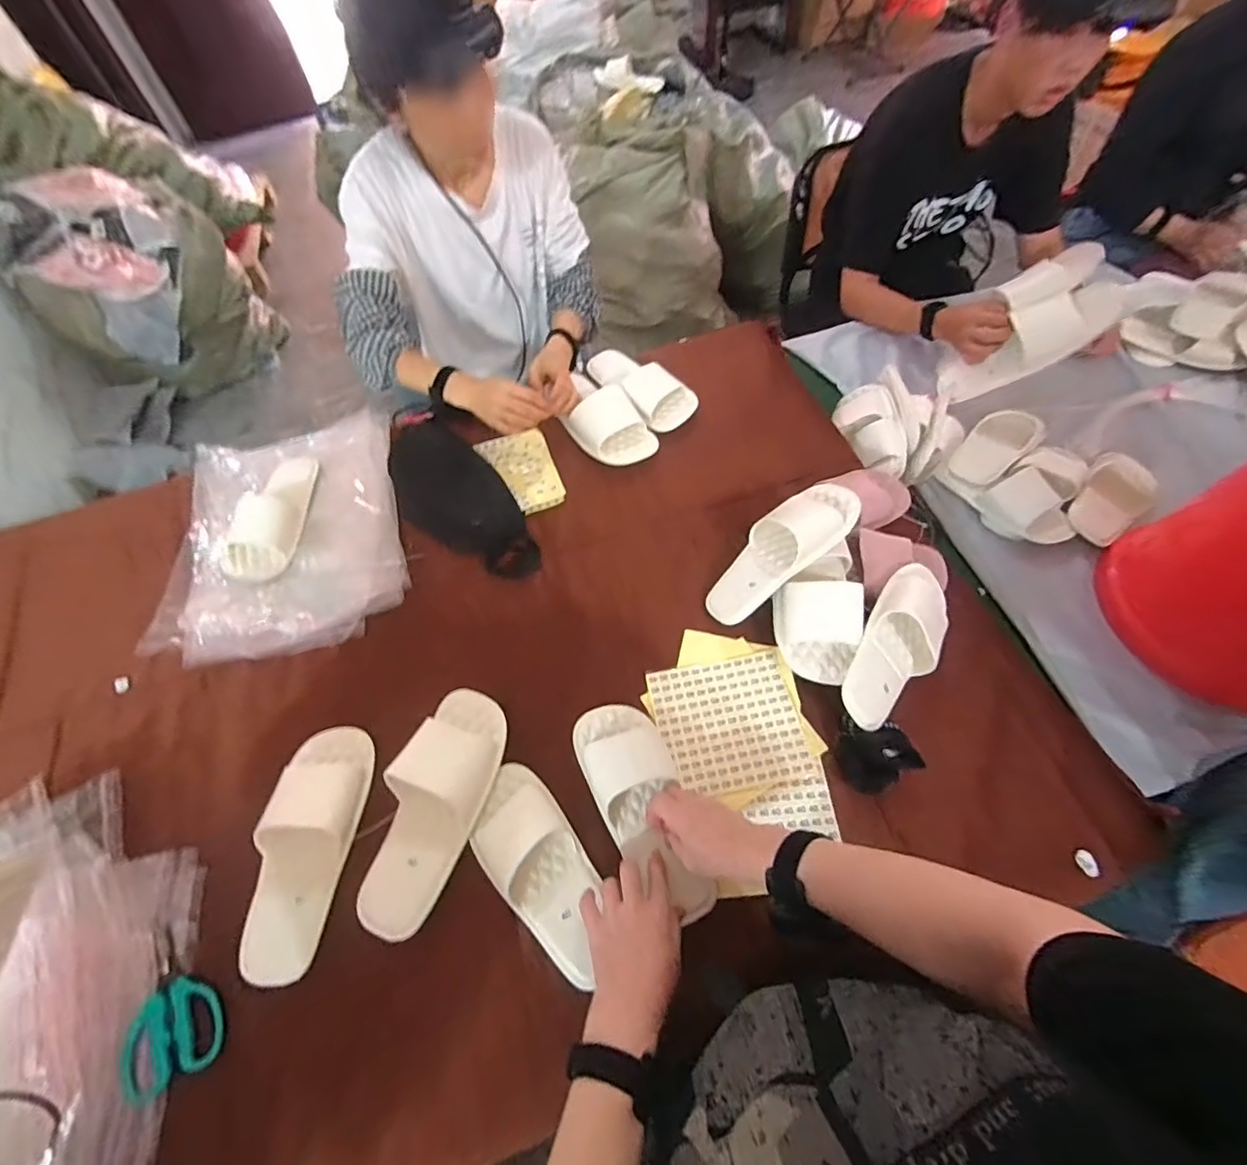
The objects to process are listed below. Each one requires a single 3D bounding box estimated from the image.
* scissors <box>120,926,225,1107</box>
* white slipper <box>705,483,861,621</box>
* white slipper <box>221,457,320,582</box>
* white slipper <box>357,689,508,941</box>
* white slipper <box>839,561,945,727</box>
[{"bbox_3d":[-0.460,0.426,0.546,0.088,0.008,0.134,-26,62,-11],"label":"scissors"},{"bbox_3d":[0.204,-0.041,0.714,0.237,0.080,0.098,-45,65,4],"label":"white slipper"},{"bbox_3d":[-0.538,-0.113,0.835,0.093,0.048,0.241,-1,60,3],"label":"white slipper"},{"bbox_3d":[-0.216,0.245,0.607,0.106,0.055,0.252,20,63,14],"label":"white slipper"},{"bbox_3d":[0.335,0.073,0.653,0.090,0.072,0.227,25,65,17],"label":"white slipper"}]

